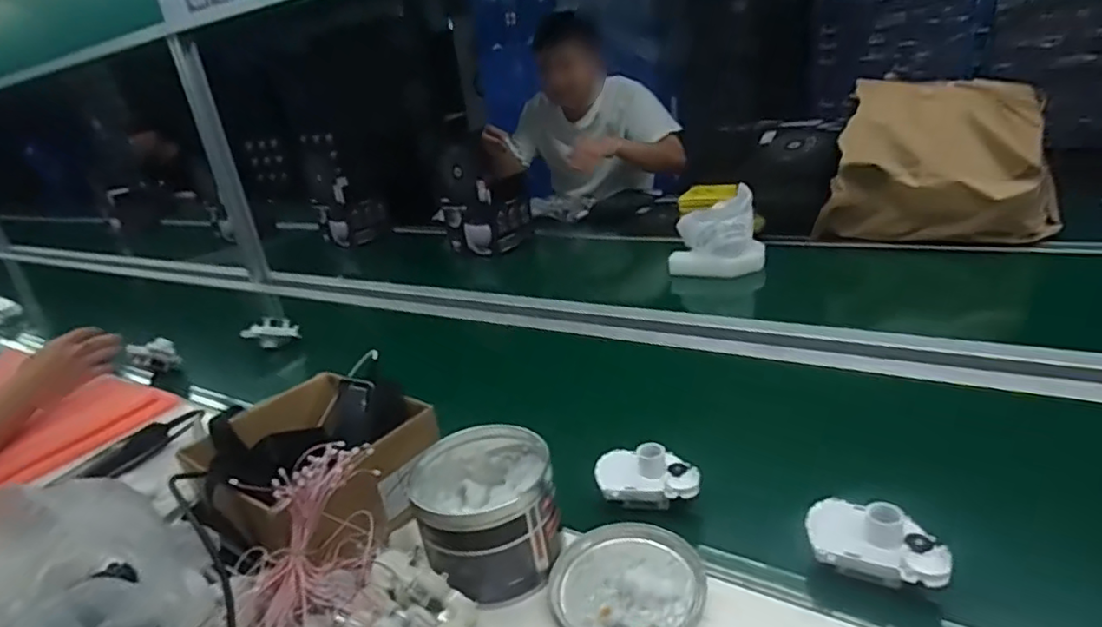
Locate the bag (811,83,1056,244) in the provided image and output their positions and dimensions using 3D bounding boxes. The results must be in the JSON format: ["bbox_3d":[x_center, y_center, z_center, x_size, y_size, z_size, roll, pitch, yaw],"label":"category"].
[{"bbox_3d":[0.737,-0.286,1.173,0.389,0.264,0.214,5,26,30],"label":"bag"}]

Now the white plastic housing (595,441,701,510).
[{"bbox_3d":[0.098,0.163,0.620,0.105,0.046,0.058,-3,23,14],"label":"white plastic housing"}]

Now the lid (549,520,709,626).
[{"bbox_3d":[0.065,0.229,0.529,0.126,0.019,0.127,-7,22,3],"label":"lid"}]

